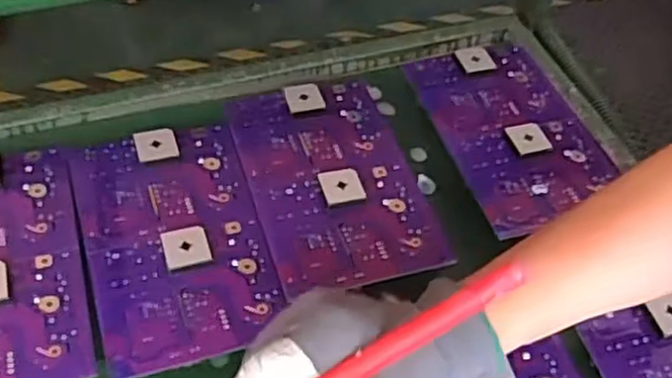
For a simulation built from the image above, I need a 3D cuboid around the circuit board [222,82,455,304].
[{"bbox_3d":[-0.001,-0.014,0.550,0.128,0.012,0.196,-11,54,-12],"label":"circuit board"}]

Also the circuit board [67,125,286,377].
[{"bbox_3d":[-0.116,0.029,0.505,0.120,0.011,0.193,-14,54,-15],"label":"circuit board"}]

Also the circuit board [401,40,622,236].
[{"bbox_3d":[0.149,-0.061,0.599,0.123,0.015,0.194,-14,54,-14],"label":"circuit board"}]

